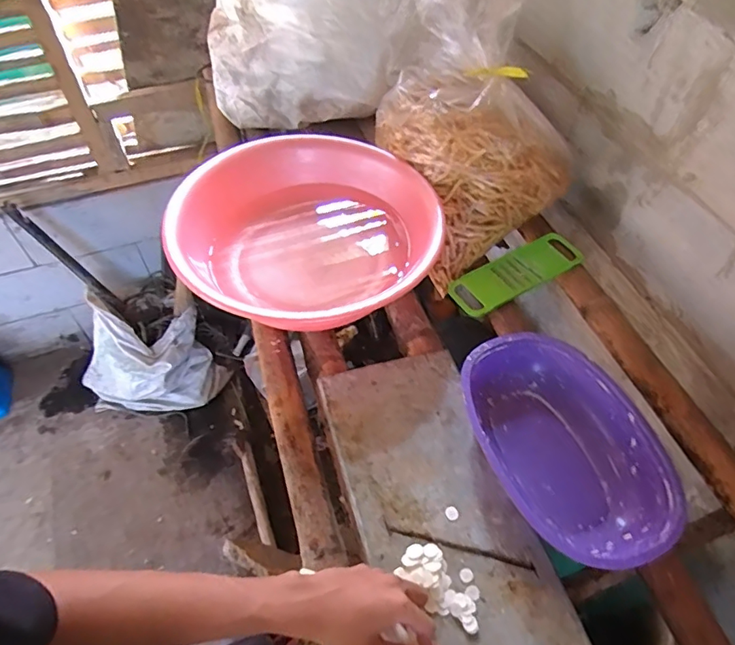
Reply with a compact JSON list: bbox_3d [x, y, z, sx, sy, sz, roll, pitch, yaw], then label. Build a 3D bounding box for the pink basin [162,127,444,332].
[{"bbox_3d":[-0.096,-0.148,0.816,0.386,0.136,0.383,0,53,0],"label":"pink basin"}]

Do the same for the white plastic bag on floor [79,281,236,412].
[{"bbox_3d":[-0.690,0.111,1.606,0.425,0.294,0.265,-17,54,-12],"label":"white plastic bag on floor"}]

